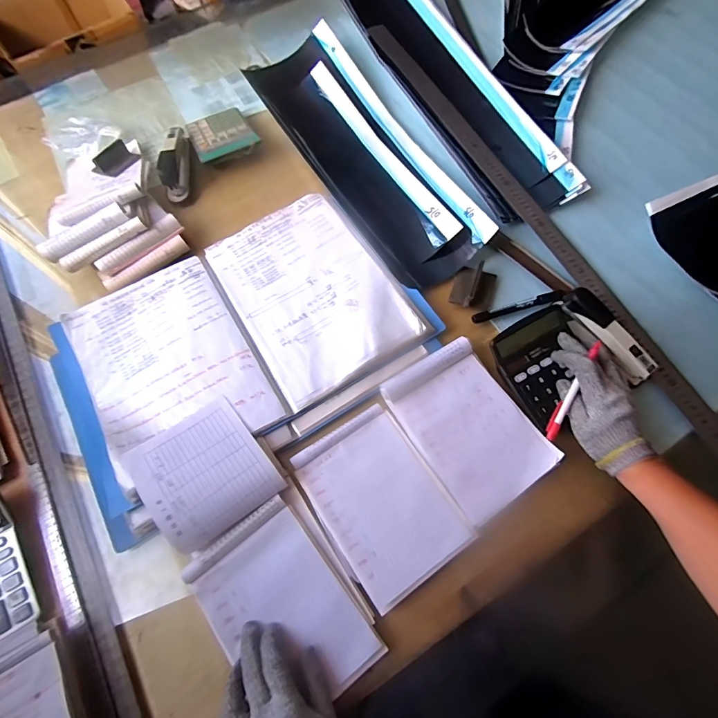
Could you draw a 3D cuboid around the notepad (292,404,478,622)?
[{"bbox_3d":[0.025,0.170,0.474,0.144,0.007,0.199,-33,71,-13],"label":"notepad"}]

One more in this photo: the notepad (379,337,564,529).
[{"bbox_3d":[0.140,0.084,0.503,0.141,0.023,0.199,-32,71,-13],"label":"notepad"}]

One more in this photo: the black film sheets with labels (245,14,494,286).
[{"bbox_3d":[-0.005,-0.376,0.684,0.199,0.045,0.592,-27,70,-8],"label":"black film sheets with labels"}]

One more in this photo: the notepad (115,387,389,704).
[{"bbox_3d":[-0.123,0.206,0.441,0.144,0.028,0.337,-32,75,-16],"label":"notepad"}]

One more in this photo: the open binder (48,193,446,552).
[{"bbox_3d":[-0.169,-0.024,0.563,0.476,0.058,0.335,-30,70,-12],"label":"open binder"}]

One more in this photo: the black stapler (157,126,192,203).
[{"bbox_3d":[-0.315,-0.340,0.677,0.034,0.052,0.139,-5,67,-2],"label":"black stapler"}]

